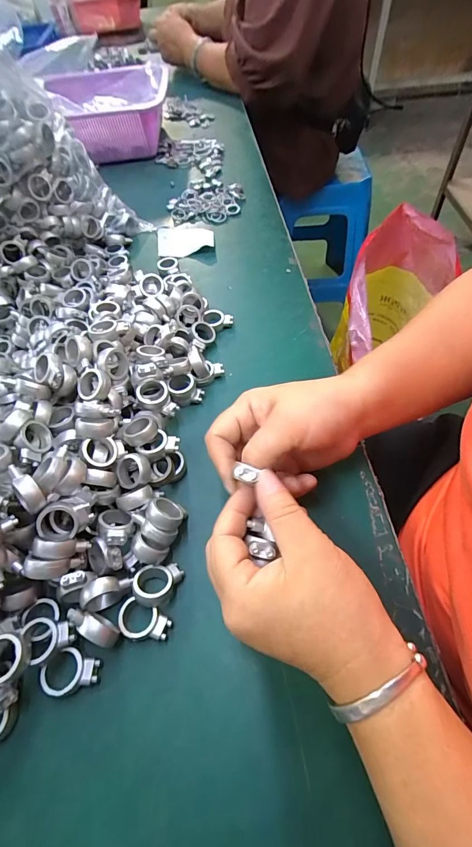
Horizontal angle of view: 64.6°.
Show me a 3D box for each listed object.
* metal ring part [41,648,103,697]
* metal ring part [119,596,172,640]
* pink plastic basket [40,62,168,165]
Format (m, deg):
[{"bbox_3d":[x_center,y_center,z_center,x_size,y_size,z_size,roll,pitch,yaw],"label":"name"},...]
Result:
[{"bbox_3d":[-0.100,0.152,0.228,0.033,0.010,0.024,4,56,5],"label":"metal ring part"},{"bbox_3d":[-0.059,0.128,0.240,0.034,0.007,0.021,16,58,14],"label":"metal ring part"},{"bbox_3d":[-0.216,-0.534,0.651,0.191,0.099,0.203,-12,56,-4],"label":"pink plastic basket"}]

